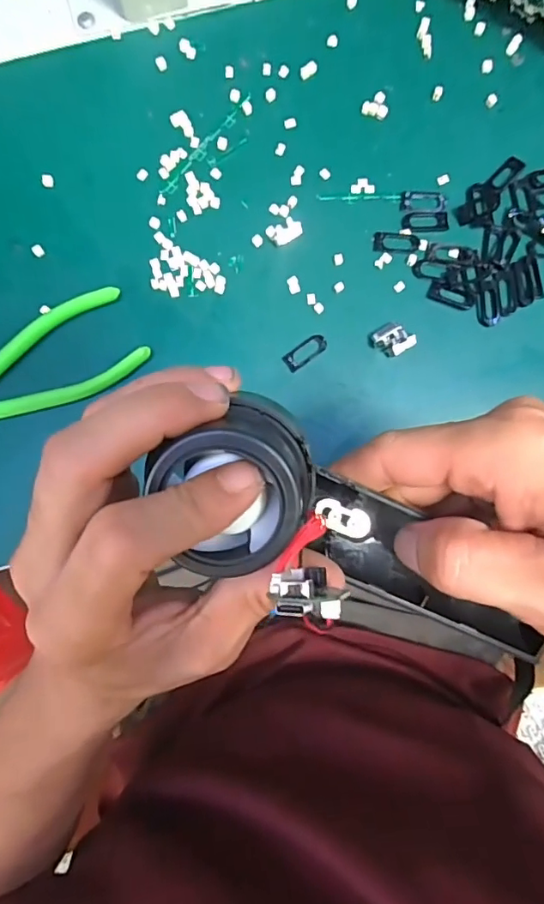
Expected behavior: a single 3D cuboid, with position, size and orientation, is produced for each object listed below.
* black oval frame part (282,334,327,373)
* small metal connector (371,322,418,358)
[{"bbox_3d":[0.021,-0.062,0.313,0.028,0.004,0.012,-36,91,-1],"label":"black oval frame part"},{"bbox_3d":[0.075,-0.070,0.313,0.022,0.006,0.020,-32,91,-1],"label":"small metal connector"}]

